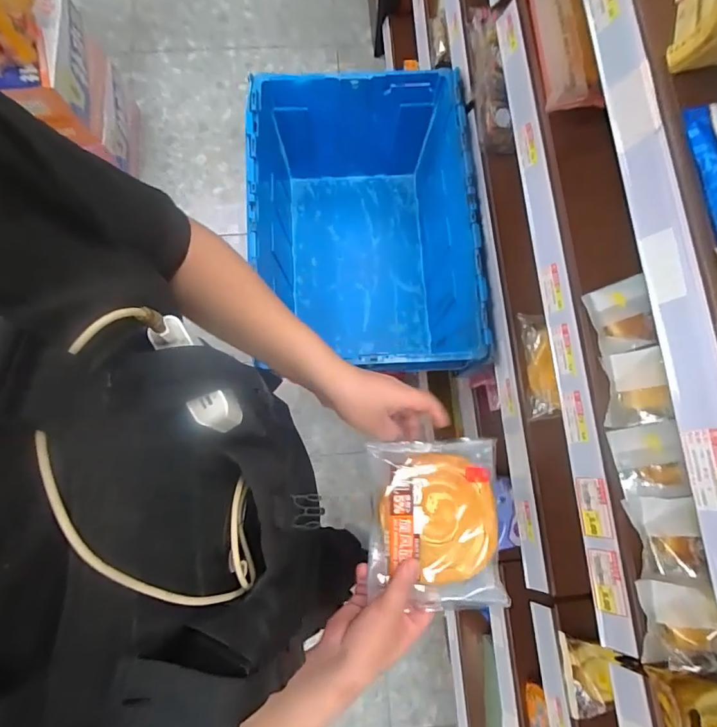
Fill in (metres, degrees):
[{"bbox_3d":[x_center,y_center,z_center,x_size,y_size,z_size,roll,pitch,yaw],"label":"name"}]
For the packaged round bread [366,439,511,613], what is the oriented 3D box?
[{"bbox_3d":[0.088,0.181,0.521,0.146,0.030,0.181,1,77,-1],"label":"packaged round bread"}]

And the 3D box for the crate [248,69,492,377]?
[{"bbox_3d":[0.005,-0.255,0.991,0.413,0.335,0.589,-3,77,-2],"label":"crate"}]

